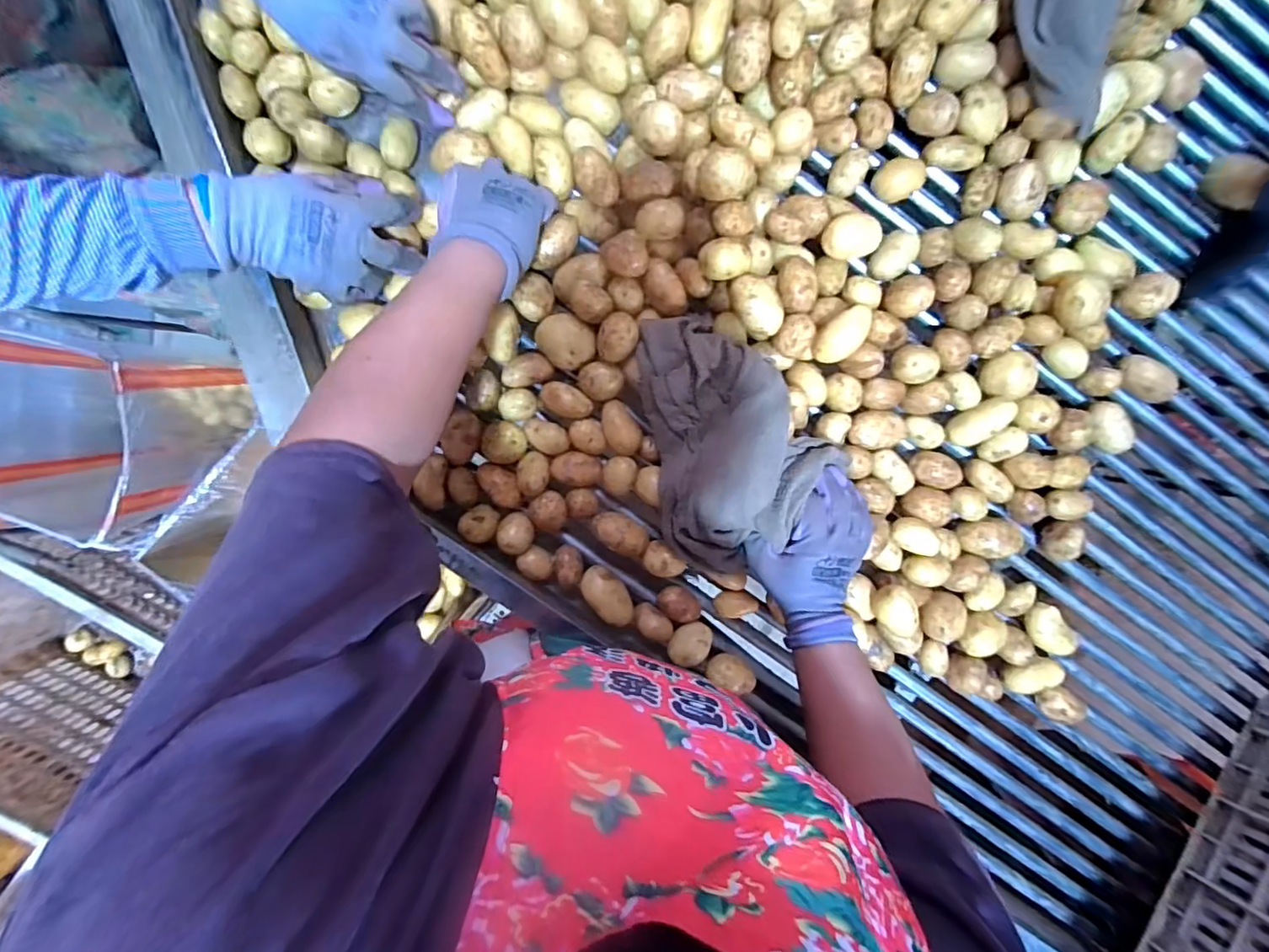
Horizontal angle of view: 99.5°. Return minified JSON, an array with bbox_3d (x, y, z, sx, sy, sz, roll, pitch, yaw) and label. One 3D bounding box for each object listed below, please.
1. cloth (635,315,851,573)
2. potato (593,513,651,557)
[{"bbox_3d":[0.094,-0.030,0.480,0.147,0.073,0.227,-9,97,-7],"label":"cloth"},{"bbox_3d":[-0.012,0.056,0.519,0.056,0.027,0.032,32,96,-6],"label":"potato"}]

